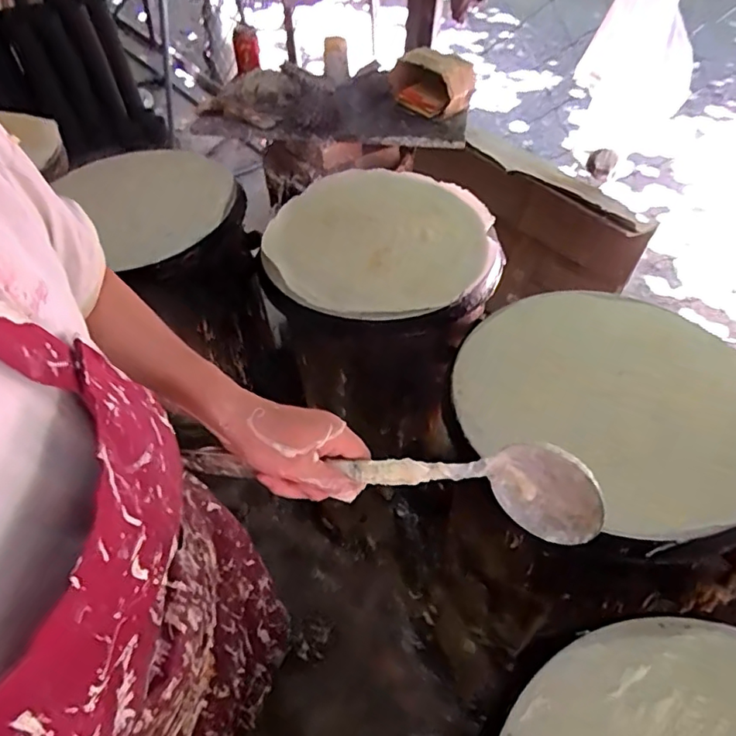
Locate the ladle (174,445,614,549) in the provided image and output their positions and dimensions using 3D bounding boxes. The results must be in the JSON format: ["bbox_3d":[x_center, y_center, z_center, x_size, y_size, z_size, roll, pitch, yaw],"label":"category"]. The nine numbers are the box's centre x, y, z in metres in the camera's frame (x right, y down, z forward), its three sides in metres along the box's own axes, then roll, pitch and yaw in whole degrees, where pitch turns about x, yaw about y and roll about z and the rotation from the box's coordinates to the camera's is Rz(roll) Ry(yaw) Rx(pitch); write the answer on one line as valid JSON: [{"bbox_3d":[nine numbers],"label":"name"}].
[{"bbox_3d":[0.020,0.089,0.447,0.327,0.091,0.057,7,49,-1],"label":"ladle"}]

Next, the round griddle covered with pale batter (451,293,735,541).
[{"bbox_3d":[0.323,0.024,0.712,0.375,0.036,0.353,33,59,29],"label":"round griddle covered with pale batter"}]

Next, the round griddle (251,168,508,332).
[{"bbox_3d":[0.029,-0.207,0.945,0.376,0.057,0.381,-3,49,3],"label":"round griddle"}]

